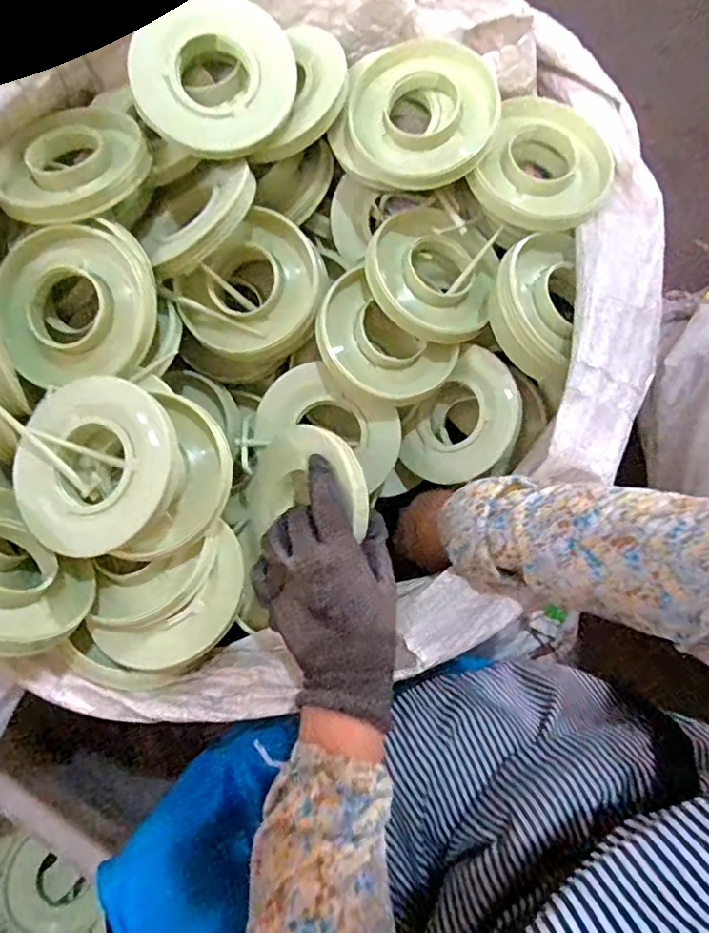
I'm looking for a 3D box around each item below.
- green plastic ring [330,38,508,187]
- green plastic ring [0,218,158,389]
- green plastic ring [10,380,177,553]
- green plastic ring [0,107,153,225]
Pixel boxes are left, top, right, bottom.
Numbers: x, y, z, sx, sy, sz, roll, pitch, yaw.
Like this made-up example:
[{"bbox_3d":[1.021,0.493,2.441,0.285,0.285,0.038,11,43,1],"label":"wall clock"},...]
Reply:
[{"bbox_3d":[0.056,-0.305,0.506,0.130,0.027,0.121,1,101,7],"label":"green plastic ring"},{"bbox_3d":[-0.218,-0.129,0.462,0.118,0.031,0.120,0,94,3],"label":"green plastic ring"},{"bbox_3d":[-0.191,-0.004,0.425,0.127,0.019,0.118,0,89,8],"label":"green plastic ring"},{"bbox_3d":[-0.237,-0.256,0.478,0.123,0.031,0.101,-29,71,-9],"label":"green plastic ring"}]

